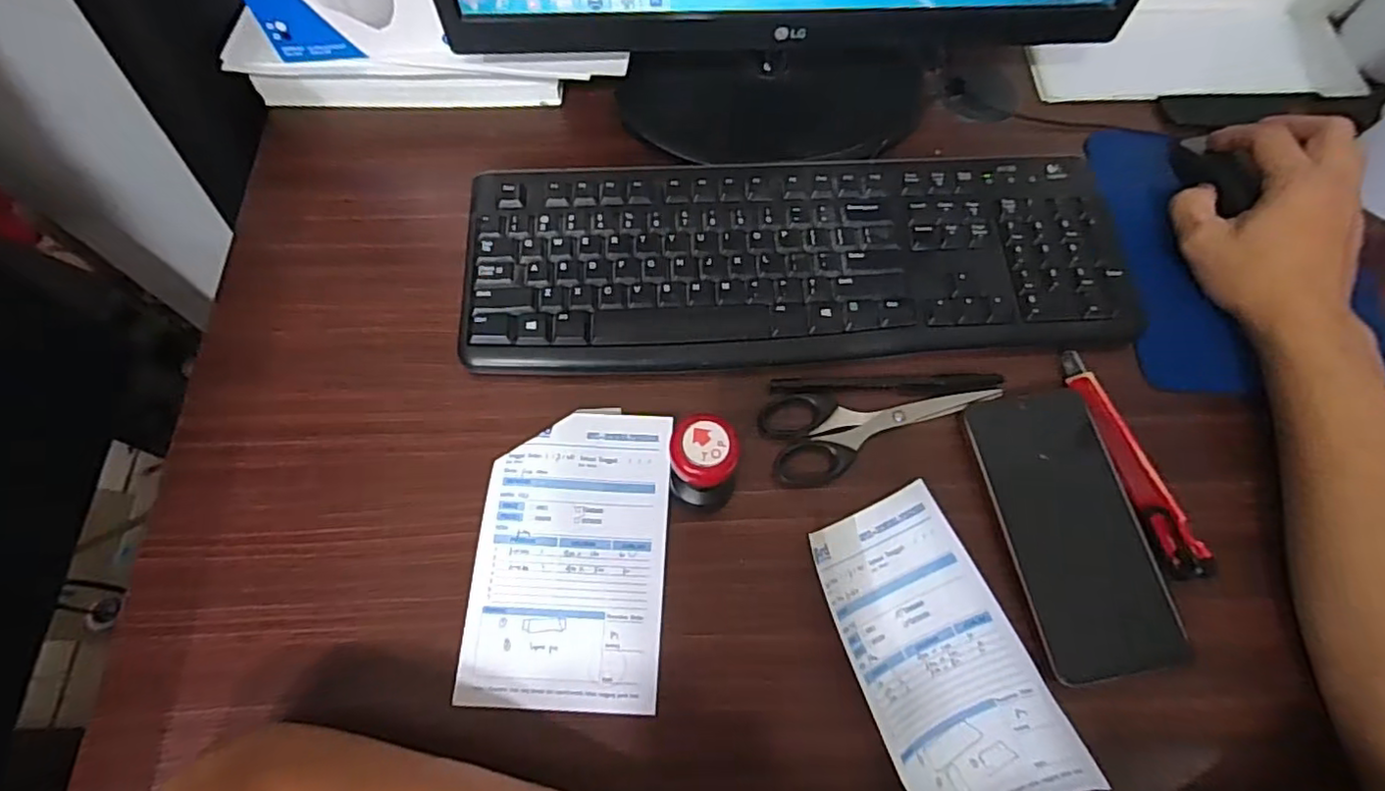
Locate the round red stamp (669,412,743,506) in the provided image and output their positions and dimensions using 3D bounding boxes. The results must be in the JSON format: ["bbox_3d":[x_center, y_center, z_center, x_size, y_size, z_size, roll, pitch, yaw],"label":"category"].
[{"bbox_3d":[0.006,0.037,0.342,0.033,0.070,0.035,0,71,0],"label":"round red stamp"}]

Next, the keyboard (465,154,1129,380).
[{"bbox_3d":[0.067,-0.090,0.432,0.425,0.035,0.151,-2,71,-1],"label":"keyboard"}]

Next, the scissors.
[{"bbox_3d":[0.118,0.025,0.389,0.147,0.008,0.057,-1,71,-1],"label":"scissors"}]

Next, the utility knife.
[{"bbox_3d":[0.258,0.038,0.379,0.019,0.020,0.141,-17,72,-6],"label":"utility knife"}]

